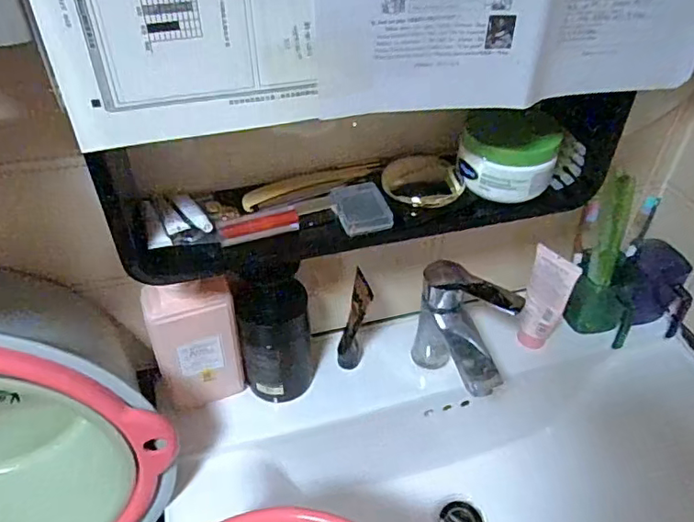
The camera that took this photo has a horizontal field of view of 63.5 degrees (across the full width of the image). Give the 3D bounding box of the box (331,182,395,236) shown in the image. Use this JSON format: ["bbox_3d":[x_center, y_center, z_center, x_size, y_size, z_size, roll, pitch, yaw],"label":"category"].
[{"bbox_3d":[0.012,-0.050,0.522,0.046,0.017,0.059,-12,43,-14],"label":"box"}]

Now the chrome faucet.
[{"bbox_3d":[0.134,0.094,0.656,0.130,0.159,0.106,34,49,31],"label":"chrome faucet"}]

